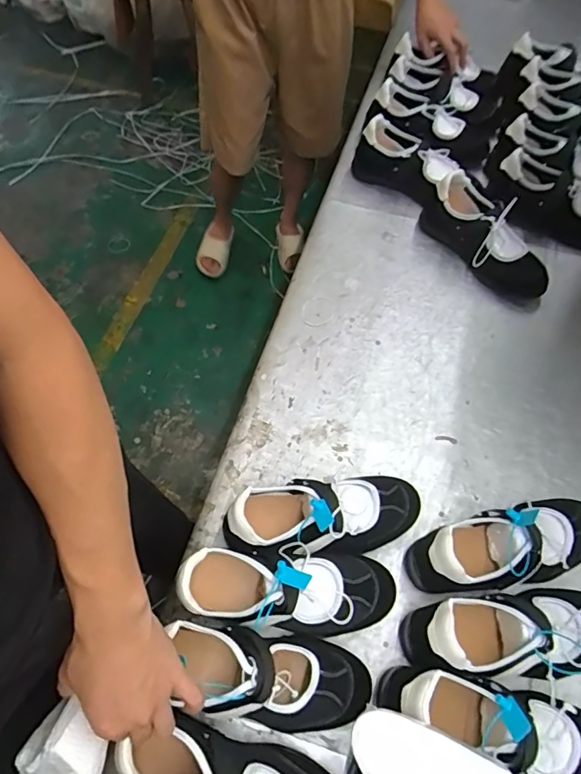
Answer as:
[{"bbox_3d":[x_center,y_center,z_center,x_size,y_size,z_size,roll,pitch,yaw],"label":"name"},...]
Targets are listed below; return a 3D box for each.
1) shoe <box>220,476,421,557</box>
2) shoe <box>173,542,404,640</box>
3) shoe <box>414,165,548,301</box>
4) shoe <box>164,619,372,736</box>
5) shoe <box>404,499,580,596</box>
[{"bbox_3d":[0.042,0.162,0.579,0.244,0.107,0.094,-8,64,-4],"label":"shoe"},{"bbox_3d":[-0.003,0.224,0.531,0.237,0.101,0.088,7,63,3],"label":"shoe"},{"bbox_3d":[0.320,-0.247,0.789,0.078,0.092,0.254,-31,67,-14],"label":"shoe"},{"bbox_3d":[-0.025,0.312,0.507,0.220,0.079,0.091,17,64,-4],"label":"shoe"},{"bbox_3d":[0.259,0.196,0.559,0.226,0.105,0.093,-12,63,-5],"label":"shoe"}]

